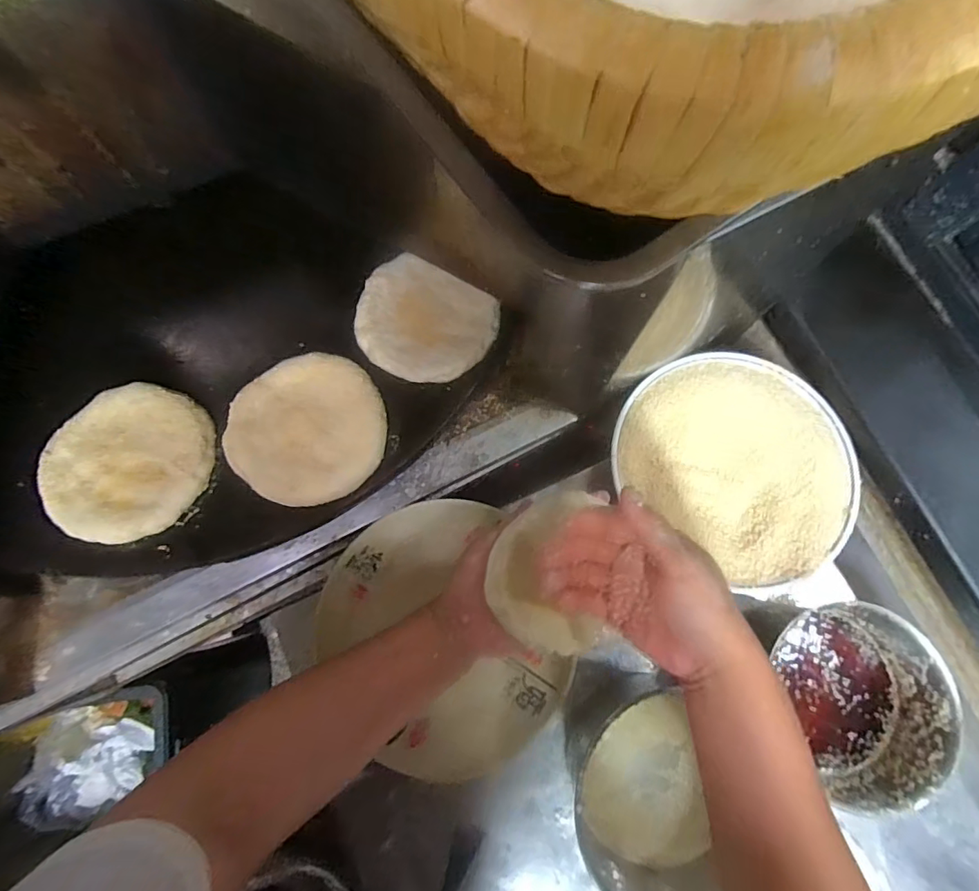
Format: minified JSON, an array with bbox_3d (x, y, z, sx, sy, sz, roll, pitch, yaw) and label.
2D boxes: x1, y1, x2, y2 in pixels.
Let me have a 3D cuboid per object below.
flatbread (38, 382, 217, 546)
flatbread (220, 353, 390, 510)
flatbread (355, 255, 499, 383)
[{"bbox_3d":[-0.326,0.013,0.461,0.134,0.012,0.143,0,77,0],"label":"flatbread"},{"bbox_3d":[-0.169,-0.017,0.473,0.138,0.016,0.135,0,77,0],"label":"flatbread"},{"bbox_3d":[-0.066,-0.121,0.507,0.132,0.010,0.115,30,78,7],"label":"flatbread"}]

